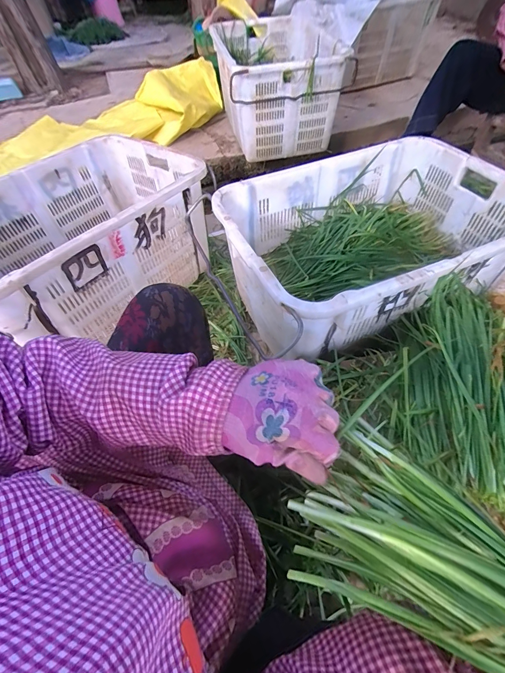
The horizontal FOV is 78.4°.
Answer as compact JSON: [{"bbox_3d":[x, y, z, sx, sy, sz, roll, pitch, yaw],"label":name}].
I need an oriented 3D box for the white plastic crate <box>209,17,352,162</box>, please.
[{"bbox_3d":[0.095,-1.179,1.462,0.464,0.330,0.686,-9,55,-4],"label":"white plastic crate"}]

